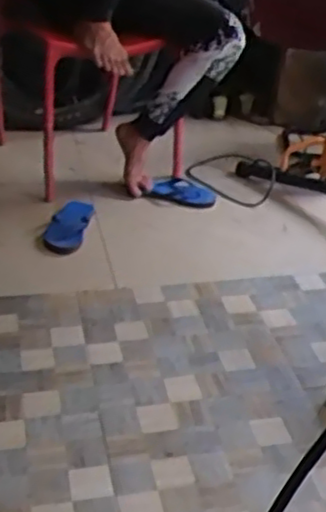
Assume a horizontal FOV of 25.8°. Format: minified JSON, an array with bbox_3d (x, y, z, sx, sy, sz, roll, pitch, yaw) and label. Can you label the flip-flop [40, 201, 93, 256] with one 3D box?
[{"bbox_3d":[-0.257,-0.080,1.949,0.106,0.049,0.288,5,30,4],"label":"flip-flop"}]

